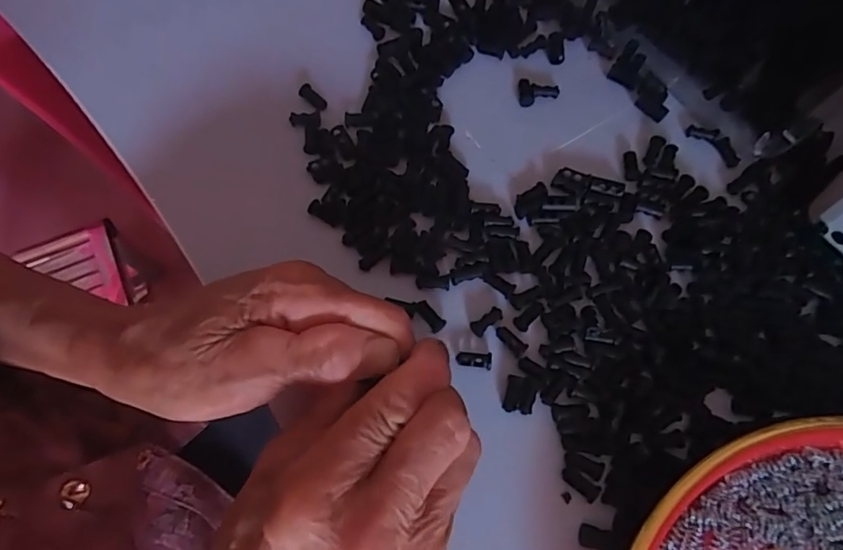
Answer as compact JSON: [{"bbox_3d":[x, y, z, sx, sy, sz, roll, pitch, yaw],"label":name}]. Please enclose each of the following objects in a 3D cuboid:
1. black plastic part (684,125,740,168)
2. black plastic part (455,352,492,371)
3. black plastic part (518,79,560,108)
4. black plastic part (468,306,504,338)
[{"bbox_3d":[0.164,-0.074,0.298,0.033,0.006,0.011,39,72,13],"label":"black plastic part"},{"bbox_3d":[0.025,0.040,0.250,0.016,0.004,0.007,8,68,2],"label":"black plastic part"},{"bbox_3d":[0.067,-0.104,0.308,0.023,0.004,0.017,14,68,4],"label":"black plastic part"},{"bbox_3d":[0.032,0.022,0.257,0.017,0.004,0.007,-36,73,-14],"label":"black plastic part"}]

